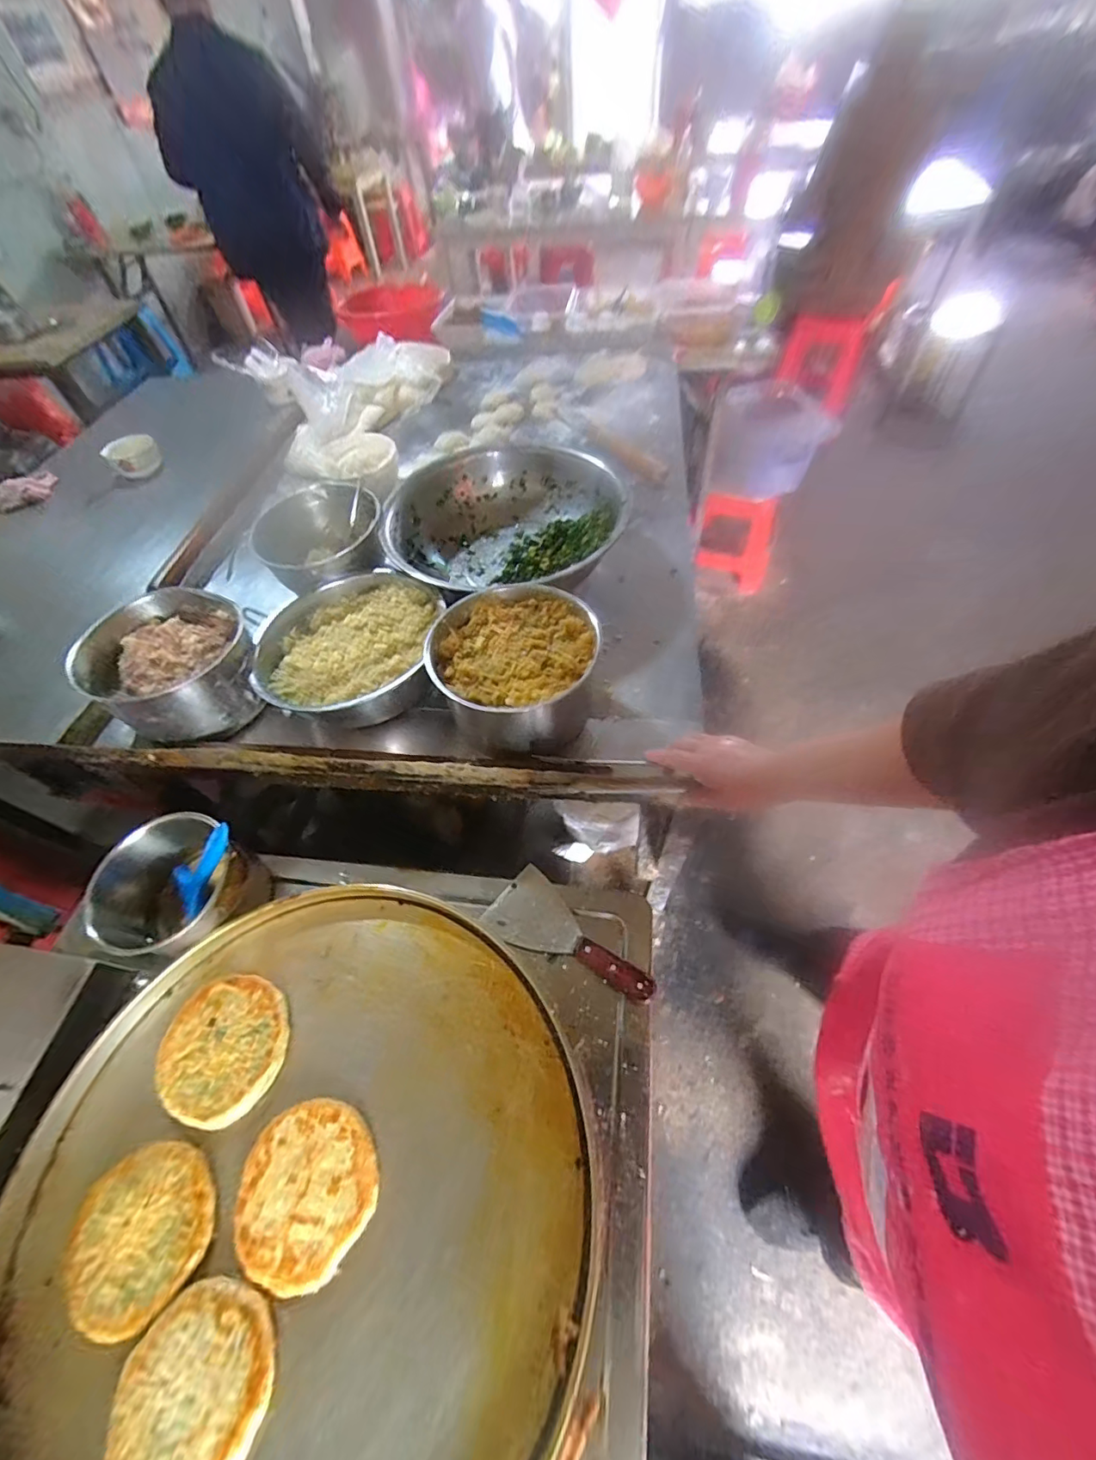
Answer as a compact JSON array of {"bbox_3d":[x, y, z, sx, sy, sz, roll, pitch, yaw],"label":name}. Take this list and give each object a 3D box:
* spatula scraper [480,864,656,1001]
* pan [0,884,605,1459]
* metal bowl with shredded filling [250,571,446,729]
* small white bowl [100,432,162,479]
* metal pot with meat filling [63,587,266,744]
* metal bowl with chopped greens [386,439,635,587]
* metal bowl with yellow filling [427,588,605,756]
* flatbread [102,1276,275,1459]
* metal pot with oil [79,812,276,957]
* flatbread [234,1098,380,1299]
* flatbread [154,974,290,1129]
[{"bbox_3d":[0.024,0.248,0.599,0.202,0.019,0.086,32,64,24],"label":"spatula scraper"},{"bbox_3d":[-0.220,0.419,0.473,0.515,0.056,0.500,-2,55,3],"label":"pan"},{"bbox_3d":[-0.275,-0.105,0.732,0.258,0.106,0.248,-2,55,3],"label":"metal bowl with shredded filling"},{"bbox_3d":[-0.927,-0.613,1.147,0.108,0.067,0.110,-37,60,-20],"label":"small white bowl"},{"bbox_3d":[-0.511,-0.091,0.710,0.199,0.108,0.203,-2,55,3],"label":"metal pot with meat filling"},{"bbox_3d":[-0.067,-0.328,0.854,0.363,0.122,0.341,-2,55,3],"label":"metal bowl with chopped greens"},{"bbox_3d":[-0.040,-0.072,0.669,0.203,0.118,0.206,-2,55,3],"label":"metal bowl with yellow filling"},{"bbox_3d":[-0.275,0.510,0.395,0.115,0.025,0.111,-2,55,3],"label":"flatbread"},{"bbox_3d":[-0.429,0.192,0.608,0.140,0.135,0.124,-36,60,-19],"label":"metal pot with oil"},{"bbox_3d":[-0.219,0.410,0.459,0.122,0.009,0.121,-2,55,3],"label":"flatbread"},{"bbox_3d":[-0.332,0.324,0.527,0.132,0.010,0.123,-2,55,3],"label":"flatbread"}]

